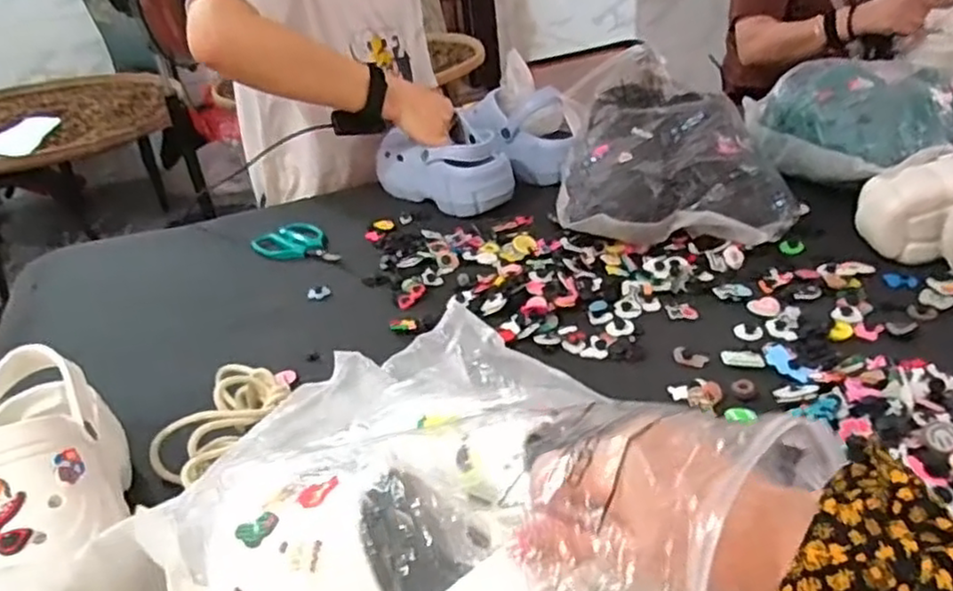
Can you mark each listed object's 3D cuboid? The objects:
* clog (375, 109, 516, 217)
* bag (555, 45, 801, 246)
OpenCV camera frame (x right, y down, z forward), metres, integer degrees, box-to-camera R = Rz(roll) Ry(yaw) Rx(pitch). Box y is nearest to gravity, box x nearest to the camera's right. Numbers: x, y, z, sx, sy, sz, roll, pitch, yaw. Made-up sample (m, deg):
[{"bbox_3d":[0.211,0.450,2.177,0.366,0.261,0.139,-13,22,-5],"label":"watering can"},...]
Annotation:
[{"bbox_3d":[-0.053,-0.187,0.973,0.124,0.087,0.210,-22,35,-24],"label":"clog"},{"bbox_3d":[0.227,-0.187,0.870,0.263,0.138,0.317,-5,31,2],"label":"bag"}]

